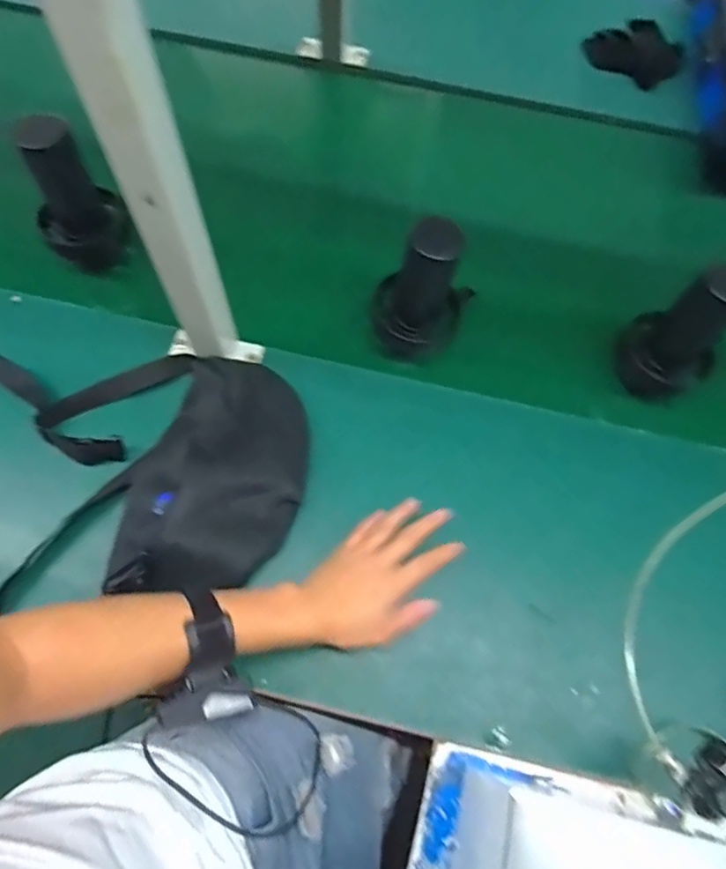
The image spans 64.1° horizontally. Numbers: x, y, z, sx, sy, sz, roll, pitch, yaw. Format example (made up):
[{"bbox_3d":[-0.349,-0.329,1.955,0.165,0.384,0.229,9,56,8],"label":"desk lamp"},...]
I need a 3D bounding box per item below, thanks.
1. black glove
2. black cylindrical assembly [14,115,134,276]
[{"bbox_3d":[0.412,-0.584,0.885,0.151,0.058,0.062,23,67,8],"label":"black glove"},{"bbox_3d":[-0.321,-0.262,0.636,0.091,0.162,0.094,1,66,-2],"label":"black cylindrical assembly"}]

